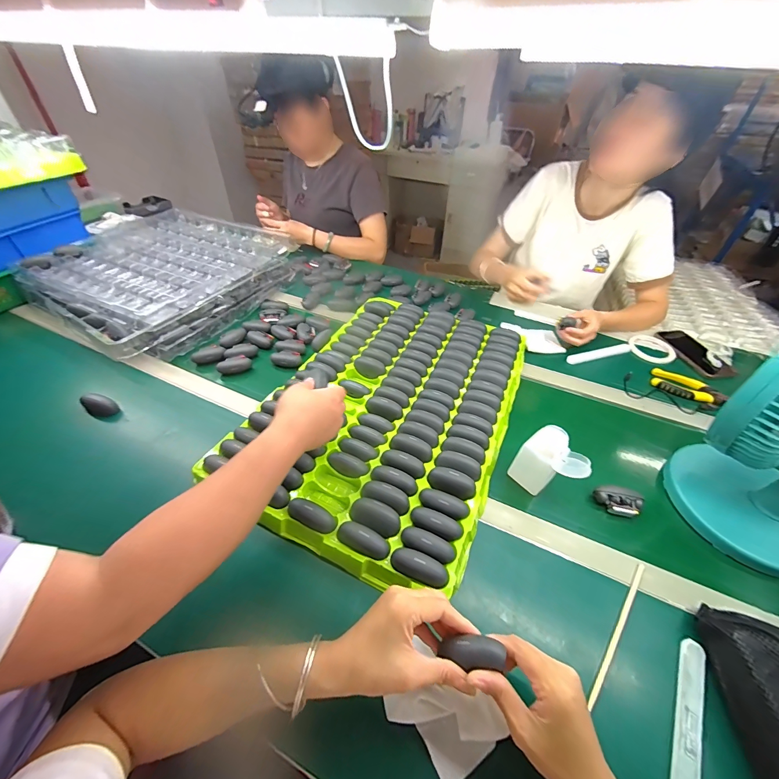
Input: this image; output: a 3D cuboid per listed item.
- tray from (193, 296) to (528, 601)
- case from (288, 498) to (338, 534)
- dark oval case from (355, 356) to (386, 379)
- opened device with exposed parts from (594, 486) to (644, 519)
[{"bbox_3d":[0.010,0.016,0.616,0.393,0.044,0.573,18,46,16],"label":"tray"},{"bbox_3d":[-0.101,0.167,0.443,0.067,0.031,0.026,17,45,15],"label":"case"},{"bbox_3d":[-0.041,-0.045,0.669,0.067,0.023,0.034,25,48,22],"label":"dark oval case"},{"bbox_3d":[0.334,0.162,0.493,0.058,0.020,0.041,17,45,15],"label":"opened device with exposed parts"}]

